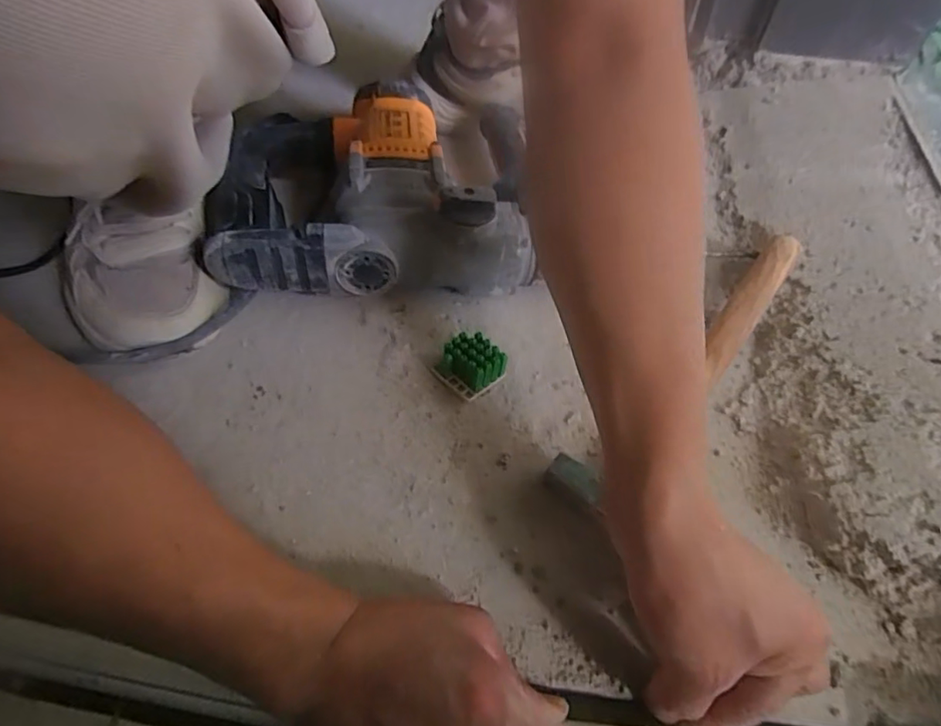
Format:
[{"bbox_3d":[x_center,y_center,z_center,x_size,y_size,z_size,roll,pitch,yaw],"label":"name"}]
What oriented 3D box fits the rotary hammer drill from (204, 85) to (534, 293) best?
[{"bbox_3d":[-0.088,-0.147,0.483,0.253,0.089,0.212,-3,52,-4],"label":"rotary hammer drill"}]

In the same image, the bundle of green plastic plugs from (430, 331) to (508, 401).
[{"bbox_3d":[-0.001,0.002,0.411,0.041,0.026,0.038,-33,60,-24],"label":"bundle of green plastic plugs"}]

